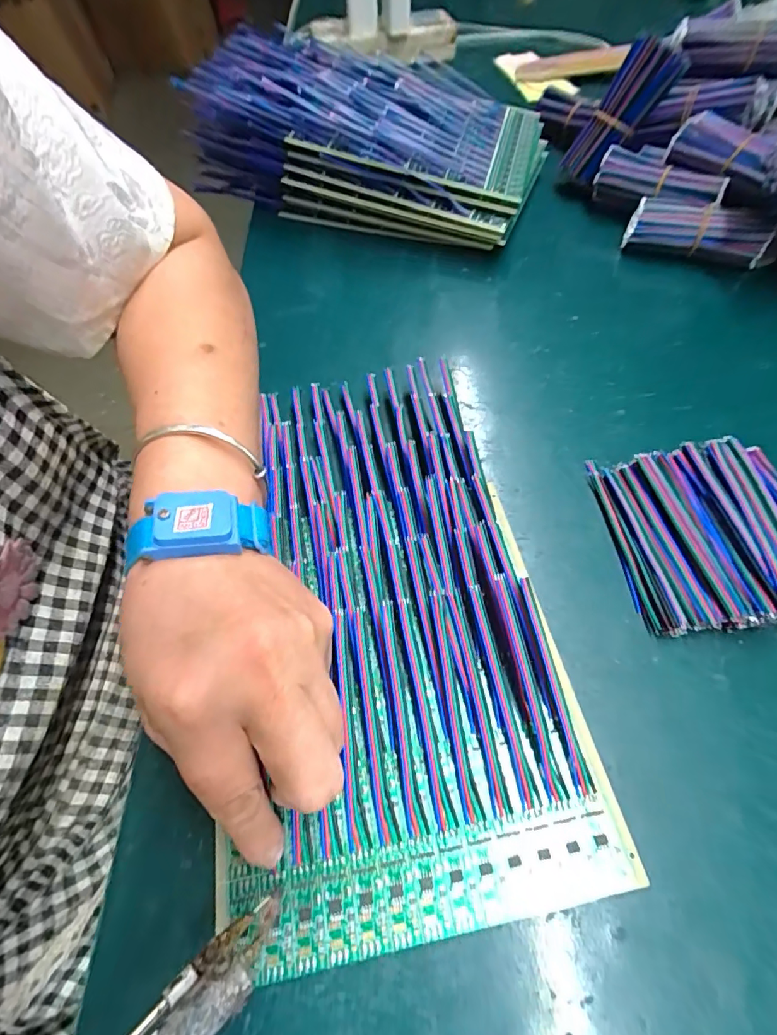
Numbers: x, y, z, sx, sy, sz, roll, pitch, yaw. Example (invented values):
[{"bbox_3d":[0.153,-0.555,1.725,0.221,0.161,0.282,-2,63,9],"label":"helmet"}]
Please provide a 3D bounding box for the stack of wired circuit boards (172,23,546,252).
[{"bbox_3d":[-0.011,-0.353,0.427,0.301,0.102,0.187,10,59,8],"label":"stack of wired circuit boards"}]

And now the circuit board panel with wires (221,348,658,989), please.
[{"bbox_3d":[-0.001,0.033,0.240,0.149,0.018,0.284,-10,62,-4],"label":"circuit board panel with wires"}]

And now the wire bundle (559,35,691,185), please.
[{"bbox_3d":[0.210,-0.375,0.428,0.037,0.109,0.044,6,50,-38],"label":"wire bundle"}]

